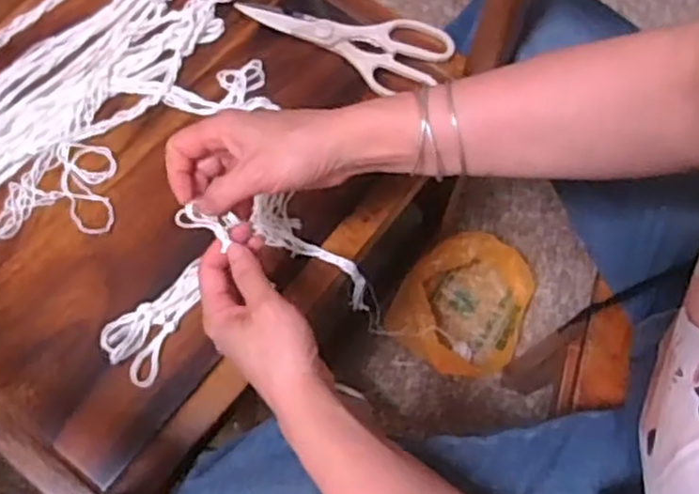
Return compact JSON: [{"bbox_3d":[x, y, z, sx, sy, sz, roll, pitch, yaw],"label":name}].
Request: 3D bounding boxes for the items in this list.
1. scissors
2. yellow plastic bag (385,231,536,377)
[{"bbox_3d":[-0.004,-0.187,0.680,0.199,0.010,0.080,6,69,2],"label":"scissors"},{"bbox_3d":[0.162,0.079,1.009,0.179,0.092,0.192,27,71,10],"label":"yellow plastic bag"}]

